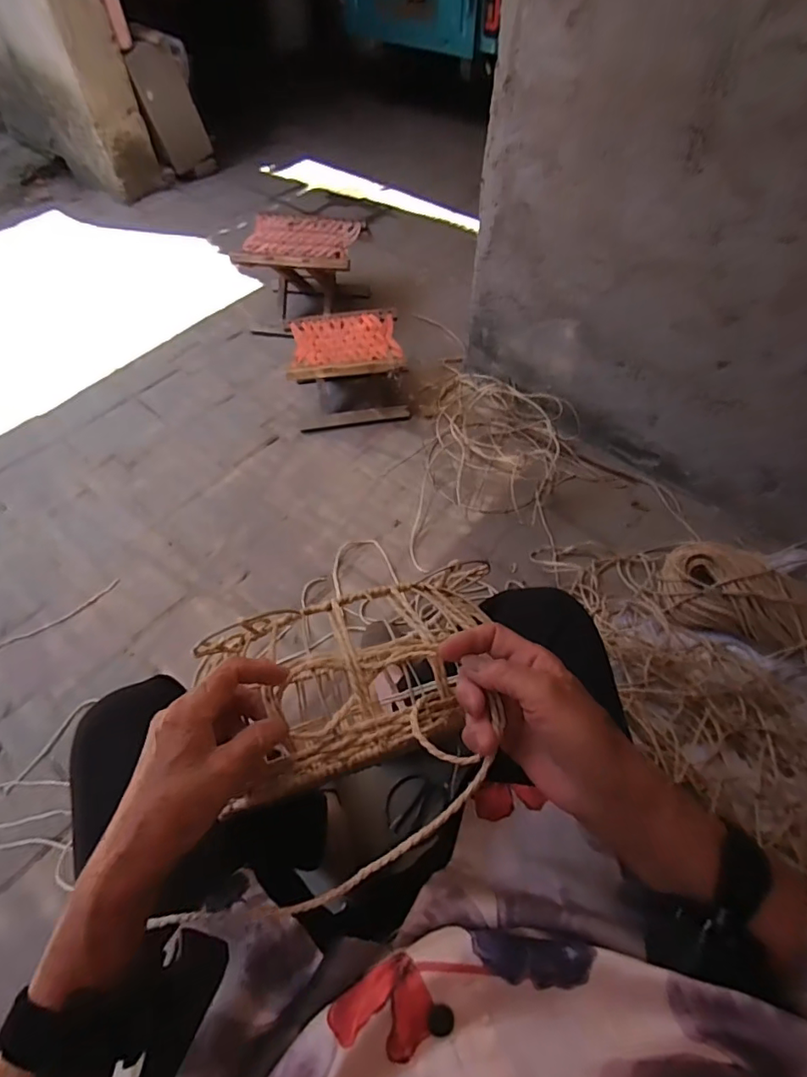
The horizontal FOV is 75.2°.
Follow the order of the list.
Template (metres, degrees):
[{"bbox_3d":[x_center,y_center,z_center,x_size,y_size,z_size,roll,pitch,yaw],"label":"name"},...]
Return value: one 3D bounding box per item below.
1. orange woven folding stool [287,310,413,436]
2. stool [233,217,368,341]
[{"bbox_3d":[-0.141,-0.422,1.340,0.274,0.193,0.232,-8,55,-6],"label":"orange woven folding stool"},{"bbox_3d":[-0.299,-0.770,1.565,0.330,0.236,0.297,12,57,8],"label":"stool"}]

